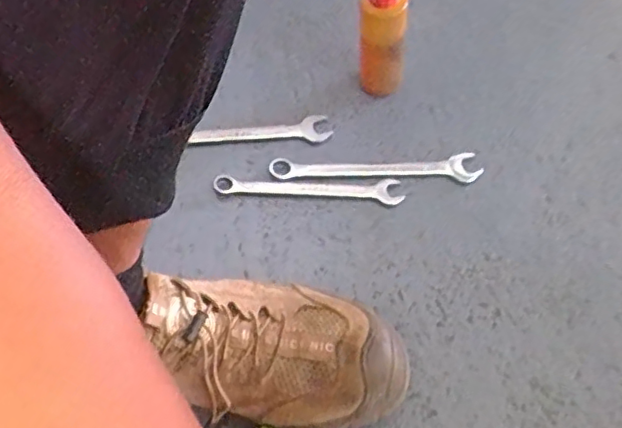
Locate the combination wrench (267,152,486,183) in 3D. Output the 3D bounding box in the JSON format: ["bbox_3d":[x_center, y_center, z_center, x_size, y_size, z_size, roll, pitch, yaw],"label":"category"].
[{"bbox_3d":[0.063,-0.045,0.597,0.200,0.004,0.034,-5,58,2],"label":"combination wrench"}]

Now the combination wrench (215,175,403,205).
[{"bbox_3d":[-0.003,-0.023,0.586,0.175,0.010,0.026,-1,58,5],"label":"combination wrench"}]

